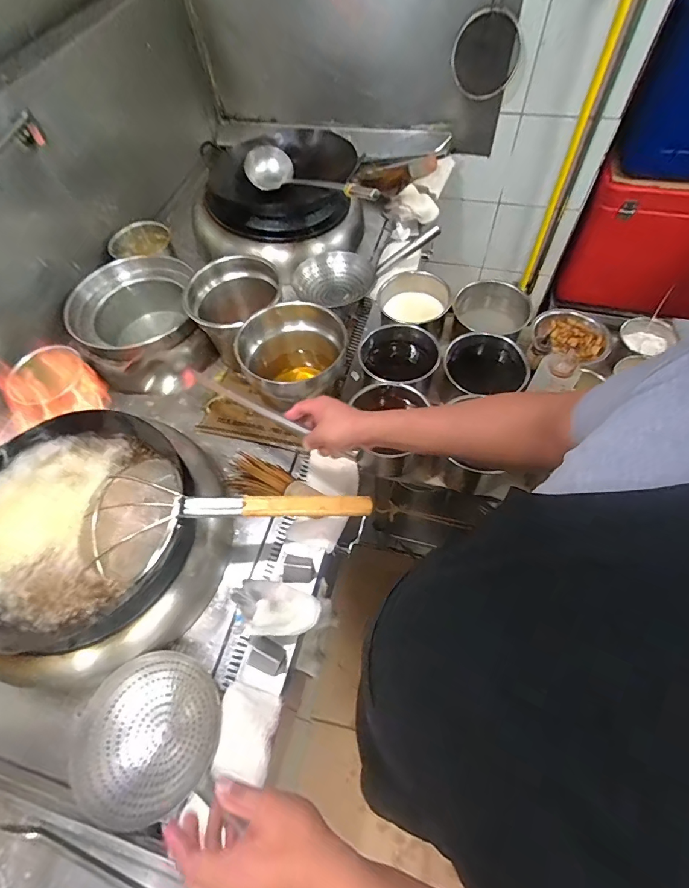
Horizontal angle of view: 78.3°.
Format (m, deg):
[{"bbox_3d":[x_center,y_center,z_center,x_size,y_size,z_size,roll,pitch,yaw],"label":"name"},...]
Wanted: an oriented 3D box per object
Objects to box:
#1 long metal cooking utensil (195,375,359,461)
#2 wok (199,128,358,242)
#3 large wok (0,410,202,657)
[{"bbox_3d":[-0.127,-0.052,0.728,0.364,0.019,0.011,26,66,26],"label":"long metal cooking utensil"},{"bbox_3d":[-0.198,-0.792,1.287,0.426,0.147,0.377,6,61,7],"label":"wok"},{"bbox_3d":[-0.506,0.136,0.778,0.426,0.107,0.408,-28,63,-11],"label":"large wok"}]

